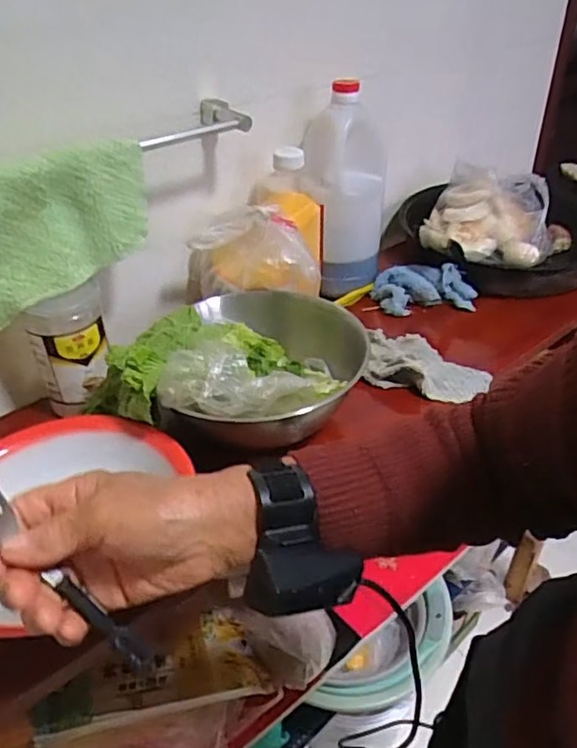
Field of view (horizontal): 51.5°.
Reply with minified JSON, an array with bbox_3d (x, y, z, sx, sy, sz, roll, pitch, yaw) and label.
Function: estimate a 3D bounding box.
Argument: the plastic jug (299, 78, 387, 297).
[{"bbox_3d":[0.077,-0.246,0.825,0.117,0.256,0.082,3,37,6],"label":"plastic jug"}]

